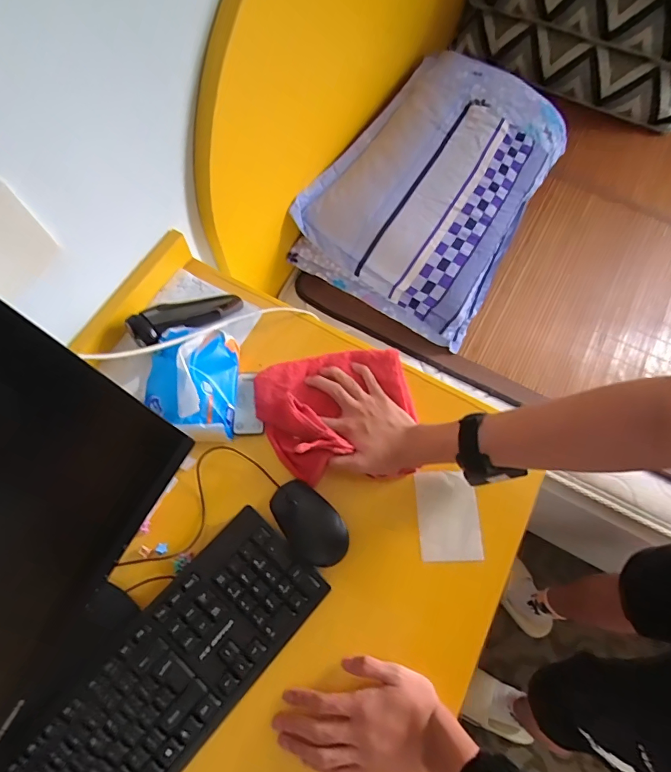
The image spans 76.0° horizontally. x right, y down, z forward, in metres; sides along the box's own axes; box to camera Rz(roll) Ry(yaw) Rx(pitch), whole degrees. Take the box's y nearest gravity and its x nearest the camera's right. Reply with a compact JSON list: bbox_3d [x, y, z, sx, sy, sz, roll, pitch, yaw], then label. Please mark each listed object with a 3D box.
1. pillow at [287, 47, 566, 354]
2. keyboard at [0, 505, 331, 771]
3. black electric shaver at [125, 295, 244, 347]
[{"bbox_3d":[0.239,-0.484,1.009,0.437,0.188,0.652,28,69,9],"label":"pillow"},{"bbox_3d":[-0.197,0.328,0.419,0.129,0.020,0.432,40,72,13],"label":"keyboard"},{"bbox_3d":[-0.204,-0.093,0.598,0.151,0.035,0.044,-21,69,-26],"label":"black electric shaver"}]

